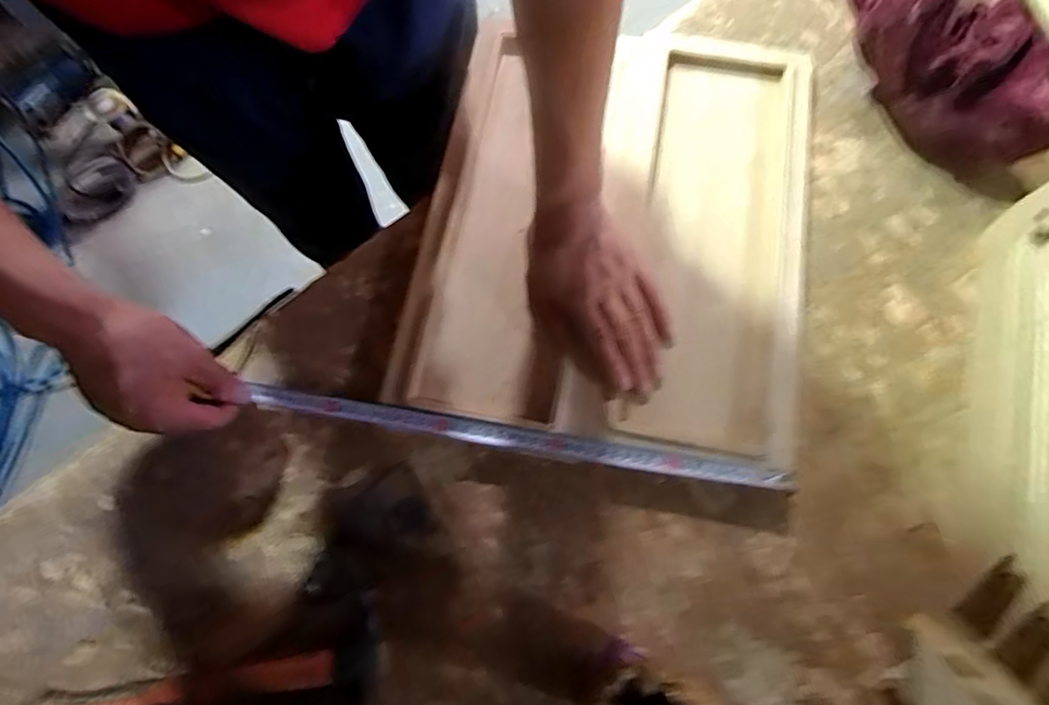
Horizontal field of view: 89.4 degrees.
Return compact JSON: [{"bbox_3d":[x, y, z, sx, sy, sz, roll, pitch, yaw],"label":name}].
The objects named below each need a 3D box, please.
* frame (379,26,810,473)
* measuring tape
[{"bbox_3d":[0.086,-0.130,0.522,0.352,0.024,0.427,10,74,4],"label":"frame"},{"bbox_3d":[-0.011,0.071,0.455,0.455,0.009,0.019,9,74,4],"label":"measuring tape"}]

